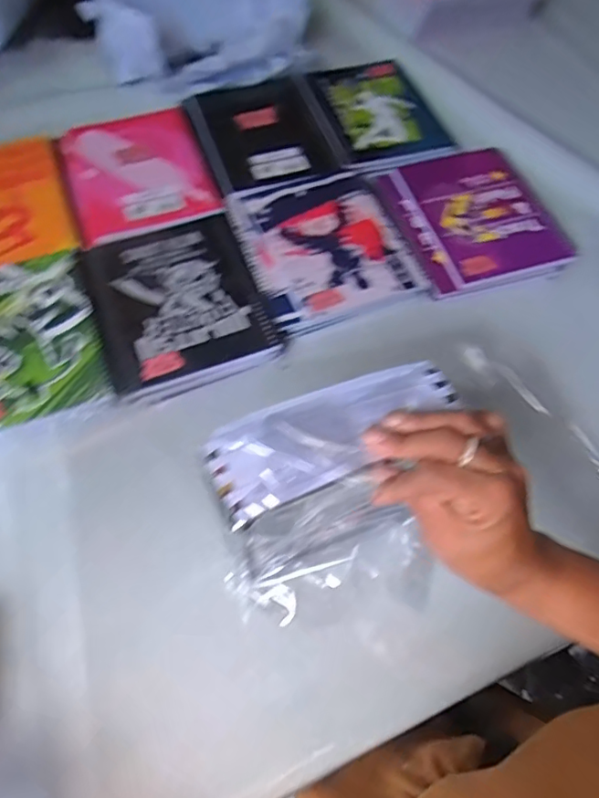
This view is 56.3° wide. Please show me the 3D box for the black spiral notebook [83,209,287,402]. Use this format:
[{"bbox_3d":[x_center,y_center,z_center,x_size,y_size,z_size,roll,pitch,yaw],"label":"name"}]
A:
[{"bbox_3d":[-0.126,-0.109,0.586,0.170,0.008,0.207,-20,65,-11],"label":"black spiral notebook"}]

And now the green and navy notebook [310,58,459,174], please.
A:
[{"bbox_3d":[0.099,-0.383,0.737,0.141,0.016,0.201,-13,64,-7],"label":"green and navy notebook"}]

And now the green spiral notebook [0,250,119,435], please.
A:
[{"bbox_3d":[-0.285,-0.058,0.552,0.168,0.008,0.195,-19,65,-10],"label":"green spiral notebook"}]

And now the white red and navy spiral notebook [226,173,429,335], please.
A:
[{"bbox_3d":[0.028,-0.181,0.630,0.177,0.009,0.203,-17,64,-9],"label":"white red and navy spiral notebook"}]

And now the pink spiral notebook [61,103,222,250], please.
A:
[{"bbox_3d":[-0.196,-0.281,0.678,0.162,0.008,0.207,-19,65,-10],"label":"pink spiral notebook"}]

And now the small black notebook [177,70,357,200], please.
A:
[{"bbox_3d":[-0.044,-0.346,0.712,0.165,0.023,0.210,-16,64,-9],"label":"small black notebook"}]

